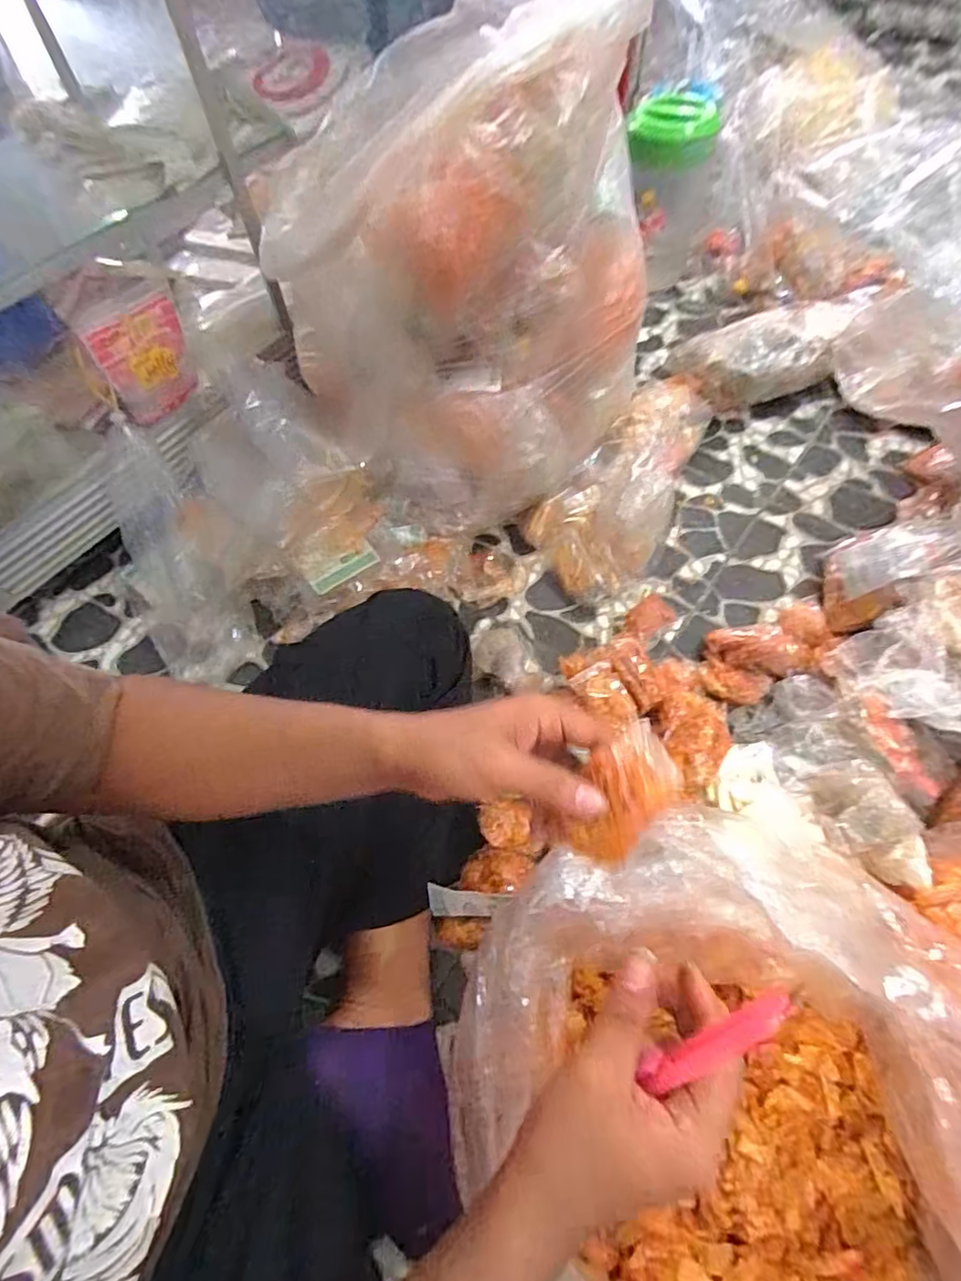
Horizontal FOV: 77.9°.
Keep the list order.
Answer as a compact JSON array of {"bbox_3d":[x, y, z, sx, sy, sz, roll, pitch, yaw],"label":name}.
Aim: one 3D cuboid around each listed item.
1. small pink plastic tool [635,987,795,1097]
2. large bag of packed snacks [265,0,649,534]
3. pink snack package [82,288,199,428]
[{"bbox_3d":[0.109,0.190,0.279,0.090,0.012,0.015,-47,59,25],"label":"small pink plastic tool"},{"bbox_3d":[-0.031,-0.442,0.742,0.370,0.461,0.367,-36,64,-16],"label":"large bag of packed snacks"},{"bbox_3d":[-0.451,-0.383,0.812,0.025,0.133,0.127,31,66,20],"label":"pink snack package"}]

